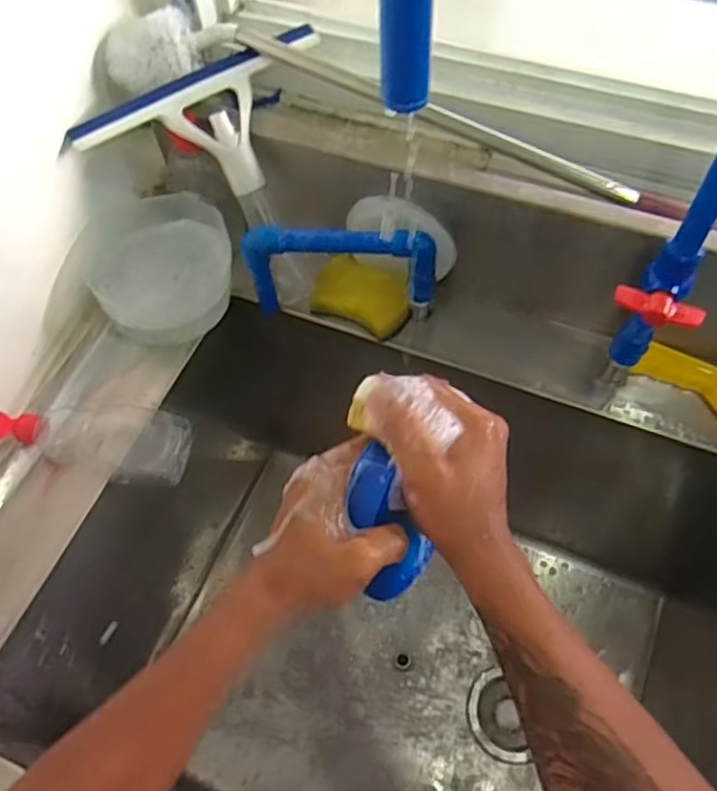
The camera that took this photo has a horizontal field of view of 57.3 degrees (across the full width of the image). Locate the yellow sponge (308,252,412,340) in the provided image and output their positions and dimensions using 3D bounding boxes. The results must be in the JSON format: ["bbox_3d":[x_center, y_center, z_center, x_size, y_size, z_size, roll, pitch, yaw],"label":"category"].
[{"bbox_3d":[0.005,-0.102,0.684,0.102,0.028,0.065,18,89,12],"label":"yellow sponge"}]

